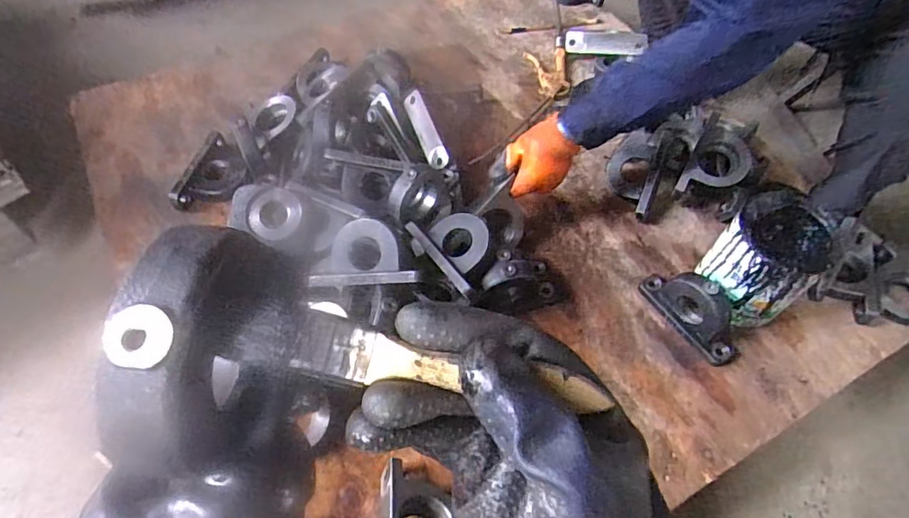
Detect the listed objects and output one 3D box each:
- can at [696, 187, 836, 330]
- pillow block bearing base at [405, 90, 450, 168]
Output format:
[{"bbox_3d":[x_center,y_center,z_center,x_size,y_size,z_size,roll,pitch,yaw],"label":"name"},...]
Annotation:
[{"bbox_3d":[0.419,0.001,0.726,0.115,0.147,0.122,1,57,-2],"label":"can"},{"bbox_3d":[-0.047,-0.211,0.871,0.039,0.012,0.150,-32,68,22],"label":"pillow block bearing base"}]

